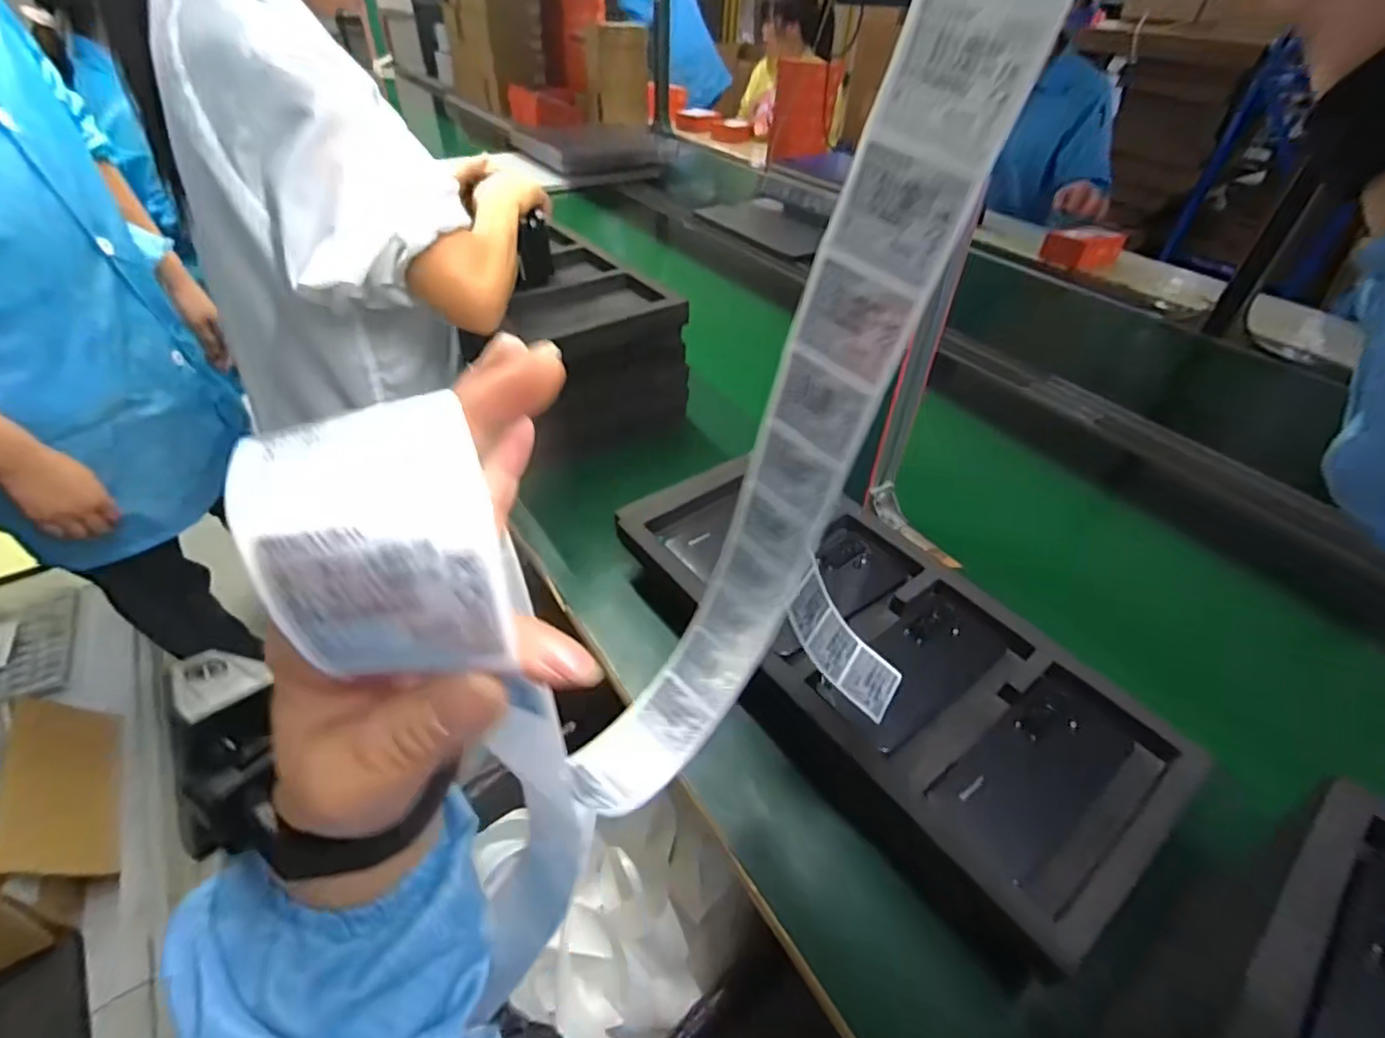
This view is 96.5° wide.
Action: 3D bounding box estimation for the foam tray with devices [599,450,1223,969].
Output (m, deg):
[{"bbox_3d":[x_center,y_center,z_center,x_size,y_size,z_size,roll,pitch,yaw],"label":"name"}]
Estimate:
[{"bbox_3d":[0.151,0.110,0.564,0.257,0.061,0.513,-31,52,-32],"label":"foam tray with devices"}]

